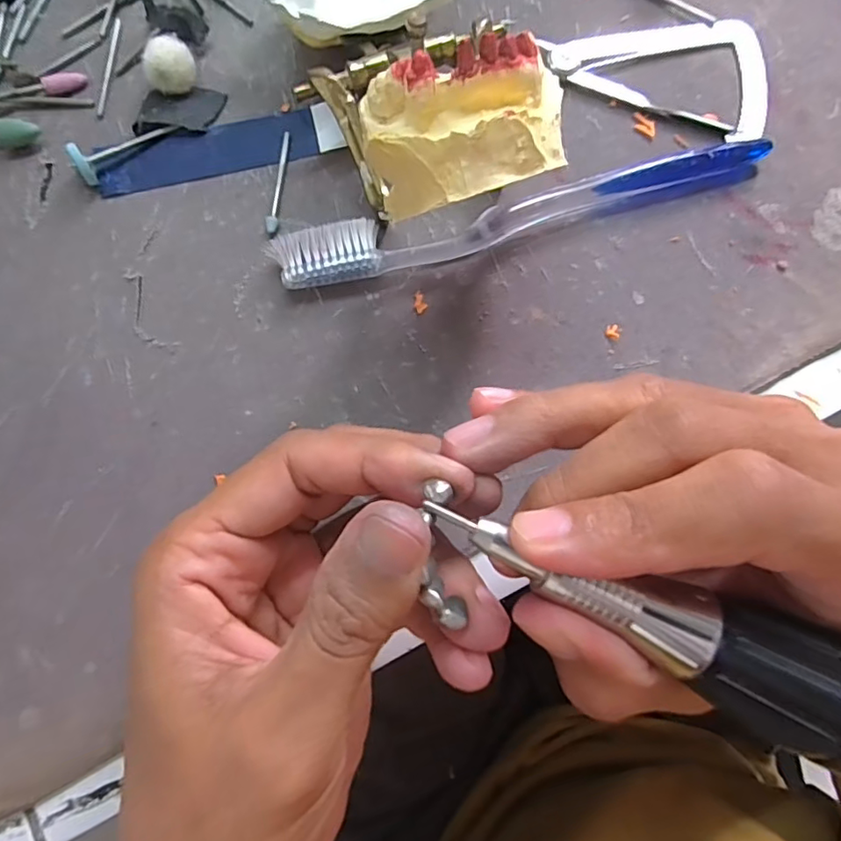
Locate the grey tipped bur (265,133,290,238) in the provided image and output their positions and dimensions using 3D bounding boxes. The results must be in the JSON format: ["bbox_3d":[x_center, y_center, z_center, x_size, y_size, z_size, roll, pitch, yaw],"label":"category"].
[{"bbox_3d":[-0.054,-0.090,0.214,0.004,0.004,0.043,4,79,0],"label":"grey tipped bur"}]

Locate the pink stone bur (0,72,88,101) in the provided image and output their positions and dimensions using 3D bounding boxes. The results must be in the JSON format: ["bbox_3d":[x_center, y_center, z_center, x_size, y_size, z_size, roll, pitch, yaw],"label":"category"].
[{"bbox_3d":[-0.152,-0.128,0.218,0.043,0.005,0.007,-16,80,-4],"label":"pink stone bur"}]

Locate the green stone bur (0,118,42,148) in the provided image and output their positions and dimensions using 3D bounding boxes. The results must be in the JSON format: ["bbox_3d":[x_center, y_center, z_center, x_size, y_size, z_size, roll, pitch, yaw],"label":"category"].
[{"bbox_3d":[-0.168,-0.107,0.212,0.046,0.009,0.007,-4,79,-2],"label":"green stone bur"}]

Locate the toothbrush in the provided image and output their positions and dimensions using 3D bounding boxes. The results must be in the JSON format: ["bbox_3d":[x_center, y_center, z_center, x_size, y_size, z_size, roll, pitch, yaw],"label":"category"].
[{"bbox_3d":[0.040,-0.079,0.210,0.188,0.013,0.018,-15,80,-4],"label":"toothbrush"}]

